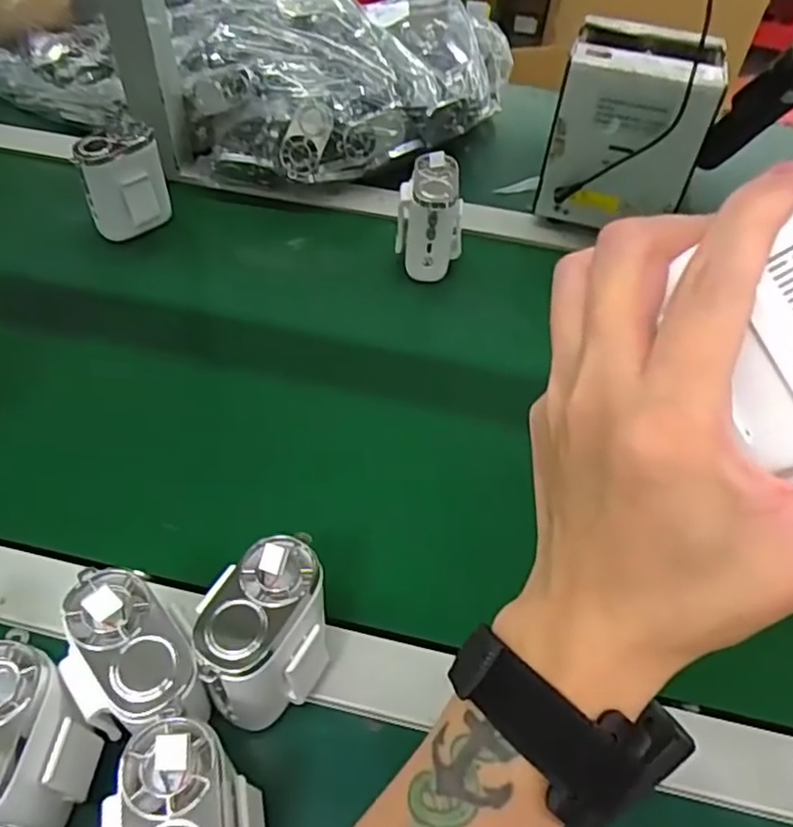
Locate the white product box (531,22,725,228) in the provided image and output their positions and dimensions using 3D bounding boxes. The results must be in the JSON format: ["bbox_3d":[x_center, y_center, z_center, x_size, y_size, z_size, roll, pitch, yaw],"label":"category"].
[{"bbox_3d":[0.211,-0.263,0.610,0.121,0.138,0.118,17,51,11],"label":"white product box"}]

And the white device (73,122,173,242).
[{"bbox_3d":[-0.233,-0.200,0.577,0.067,0.081,0.043,-15,53,-15],"label":"white device"}]

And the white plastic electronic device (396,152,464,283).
[{"bbox_3d":[0.029,-0.165,0.570,0.055,0.088,0.053,5,50,0],"label":"white plastic electronic device"}]

